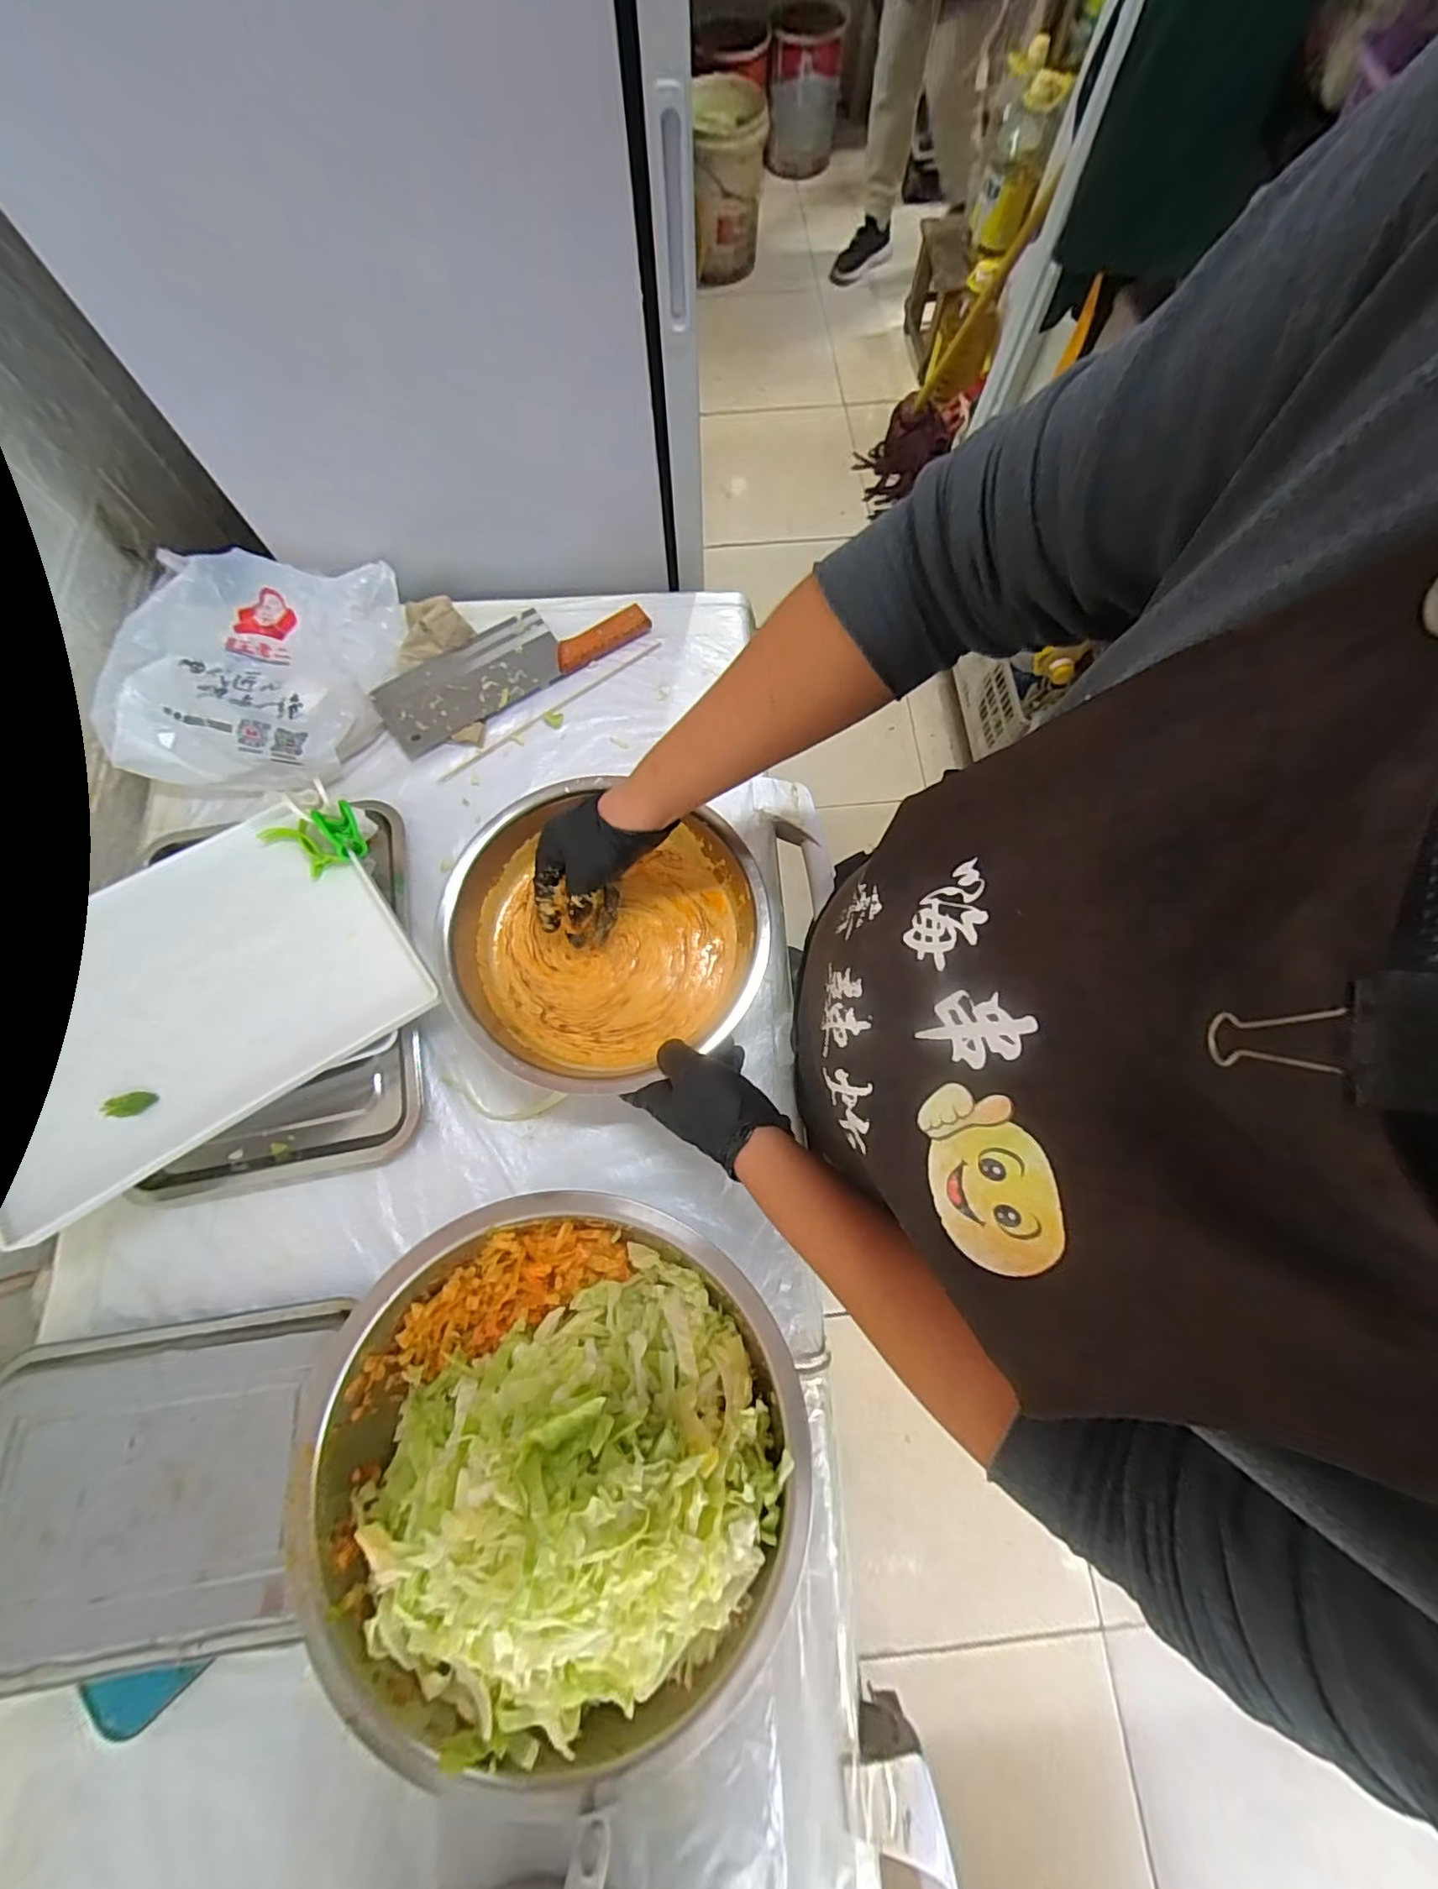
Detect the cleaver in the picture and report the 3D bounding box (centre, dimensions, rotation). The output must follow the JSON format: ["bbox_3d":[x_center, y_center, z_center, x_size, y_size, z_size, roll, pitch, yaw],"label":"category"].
[{"bbox_3d":[-0.240,-0.329,0.701,0.308,0.019,0.101,-33,77,-10],"label":"cleaver"}]

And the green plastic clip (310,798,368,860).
[{"bbox_3d":[-0.340,-0.104,0.554,0.034,0.052,0.015,-17,35,-5],"label":"green plastic clip"}]

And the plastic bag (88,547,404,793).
[{"bbox_3d":[-0.520,-0.303,0.662,0.300,0.063,0.260,3,73,0],"label":"plastic bag"}]

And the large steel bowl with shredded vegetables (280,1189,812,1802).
[{"bbox_3d":[-0.117,0.361,0.413,0.332,0.113,0.345,36,76,9],"label":"large steel bowl with shredded vegetables"}]

